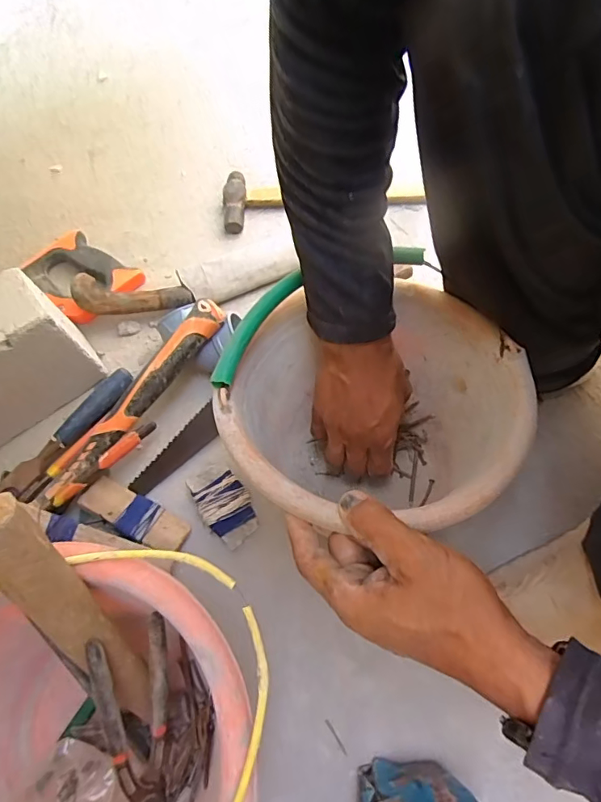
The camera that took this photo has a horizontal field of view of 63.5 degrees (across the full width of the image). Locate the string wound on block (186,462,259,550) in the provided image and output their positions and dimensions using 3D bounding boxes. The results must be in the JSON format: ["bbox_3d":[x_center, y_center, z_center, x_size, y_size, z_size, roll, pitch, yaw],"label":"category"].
[{"bbox_3d":[-0.083,0.109,0.523,0.052,0.022,0.087,-39,74,-12],"label":"string wound on block"}]

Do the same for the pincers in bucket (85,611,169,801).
[{"bbox_3d":[-0.130,0.260,0.388,0.053,0.218,0.028,-15,30,-33],"label":"pincers in bucket"}]

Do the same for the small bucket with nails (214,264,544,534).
[{"bbox_3d":[0.059,0.013,0.451,0.242,0.191,0.219,-12,70,-3],"label":"small bucket with nails"}]

